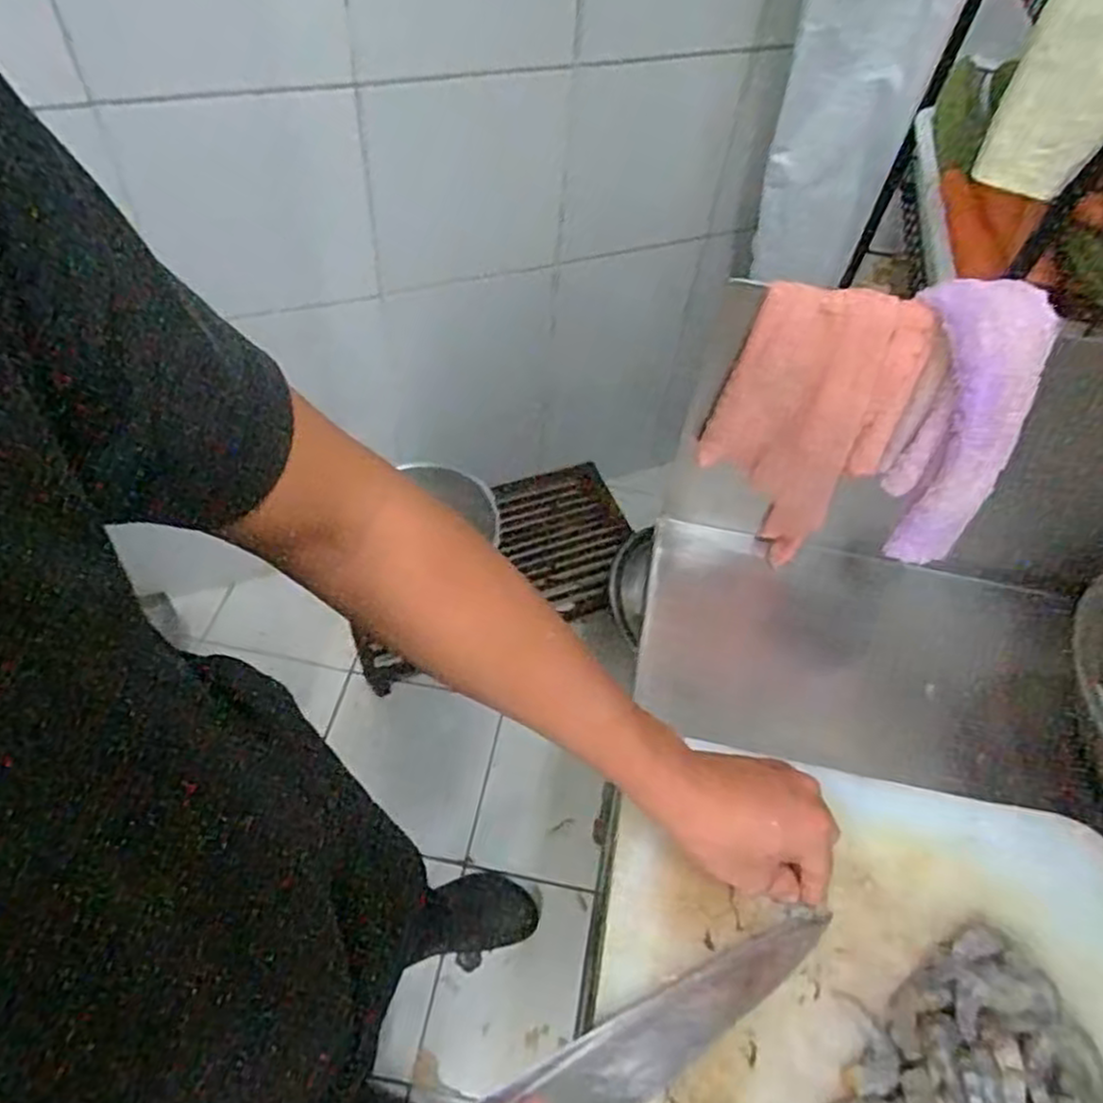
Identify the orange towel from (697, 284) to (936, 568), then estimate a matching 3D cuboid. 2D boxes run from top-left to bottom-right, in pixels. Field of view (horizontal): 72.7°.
[{"bbox_3d":[0.191,-0.091,0.592,0.126,0.247,0.019,19,52,9],"label":"orange towel"}]

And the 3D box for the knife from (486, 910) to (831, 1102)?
[{"bbox_3d":[0.011,0.290,0.395,0.364,0.038,0.044,-15,54,-31],"label":"knife"}]

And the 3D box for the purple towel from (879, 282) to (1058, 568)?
[{"bbox_3d":[0.286,-0.087,0.537,0.069,0.186,0.083,-7,53,-11],"label":"purple towel"}]

